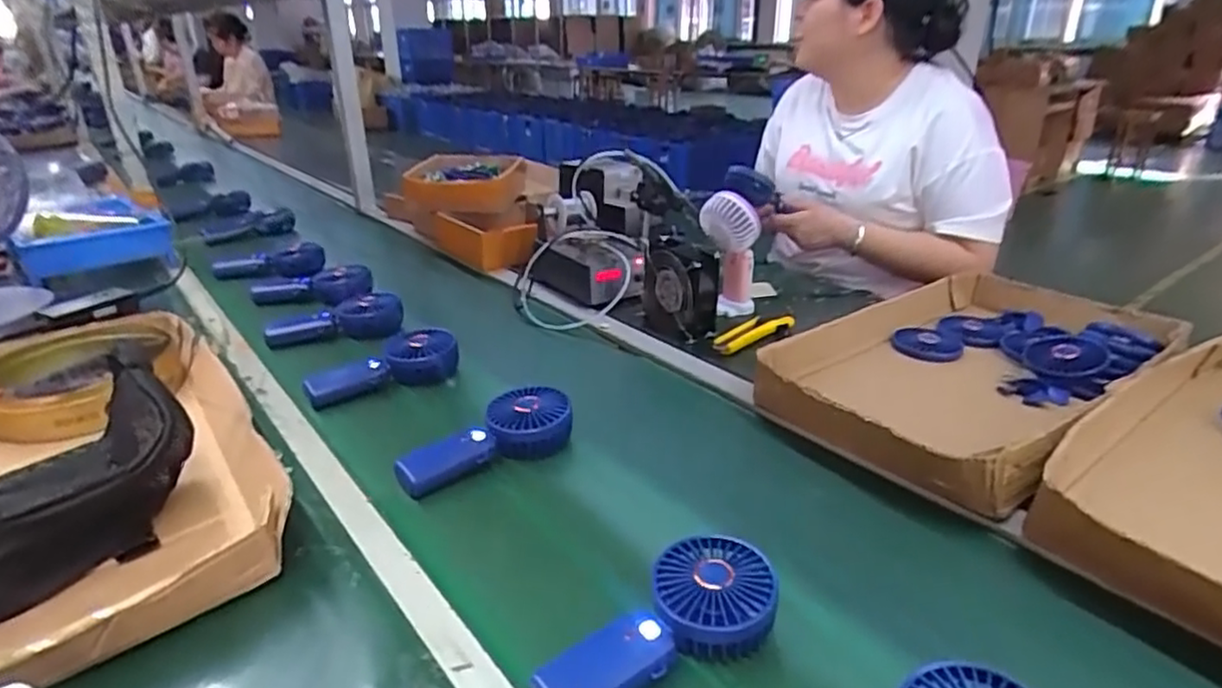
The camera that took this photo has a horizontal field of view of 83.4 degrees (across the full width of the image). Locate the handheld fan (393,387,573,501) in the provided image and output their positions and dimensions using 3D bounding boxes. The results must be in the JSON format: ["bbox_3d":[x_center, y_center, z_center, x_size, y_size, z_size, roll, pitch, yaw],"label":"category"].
[{"bbox_3d":[-0.123,0.097,0.693,0.184,0.049,0.083,-15,27,-25],"label":"handheld fan"}]

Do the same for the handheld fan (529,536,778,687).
[{"bbox_3d":[0.035,0.204,0.472,0.184,0.055,0.086,-18,28,-30],"label":"handheld fan"}]

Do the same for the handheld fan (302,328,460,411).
[{"bbox_3d":[-0.274,0.026,0.828,0.179,0.049,0.059,-14,26,-22],"label":"handheld fan"}]

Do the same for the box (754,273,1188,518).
[{"bbox_3d":[0.439,0.025,0.833,0.525,0.080,0.305,-20,29,-33],"label":"box"}]

